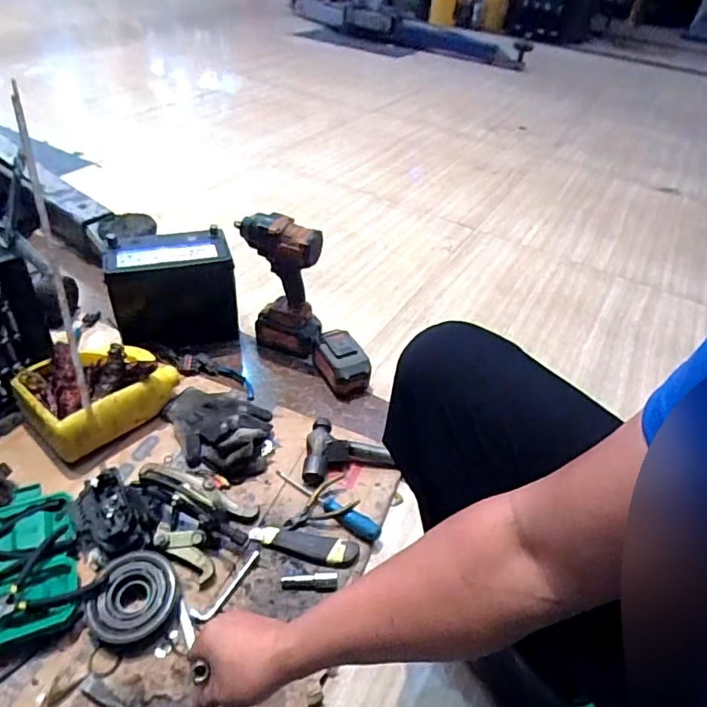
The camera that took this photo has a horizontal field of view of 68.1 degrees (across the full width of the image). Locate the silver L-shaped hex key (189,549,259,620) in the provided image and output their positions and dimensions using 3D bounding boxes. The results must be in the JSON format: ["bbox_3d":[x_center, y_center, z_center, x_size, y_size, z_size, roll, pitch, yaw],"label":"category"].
[{"bbox_3d":[-0.168,0.313,0.710,0.024,0.007,0.114,30,49,24],"label":"silver L-shaped hex key"}]

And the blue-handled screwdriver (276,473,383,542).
[{"bbox_3d":[-0.041,0.226,0.805,0.188,0.026,0.028,30,49,24],"label":"blue-handled screwdriver"}]

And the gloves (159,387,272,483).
[{"bbox_3d":[-0.233,0.119,0.871,0.194,0.065,0.147,12,44,8],"label":"gloves"}]

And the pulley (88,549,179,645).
[{"bbox_3d":[-0.275,0.314,0.671,0.096,0.042,0.109,16,44,11],"label":"pulley"}]

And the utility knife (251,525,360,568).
[{"bbox_3d":[-0.072,0.270,0.754,0.157,0.015,0.036,13,44,8],"label":"utility knife"}]

